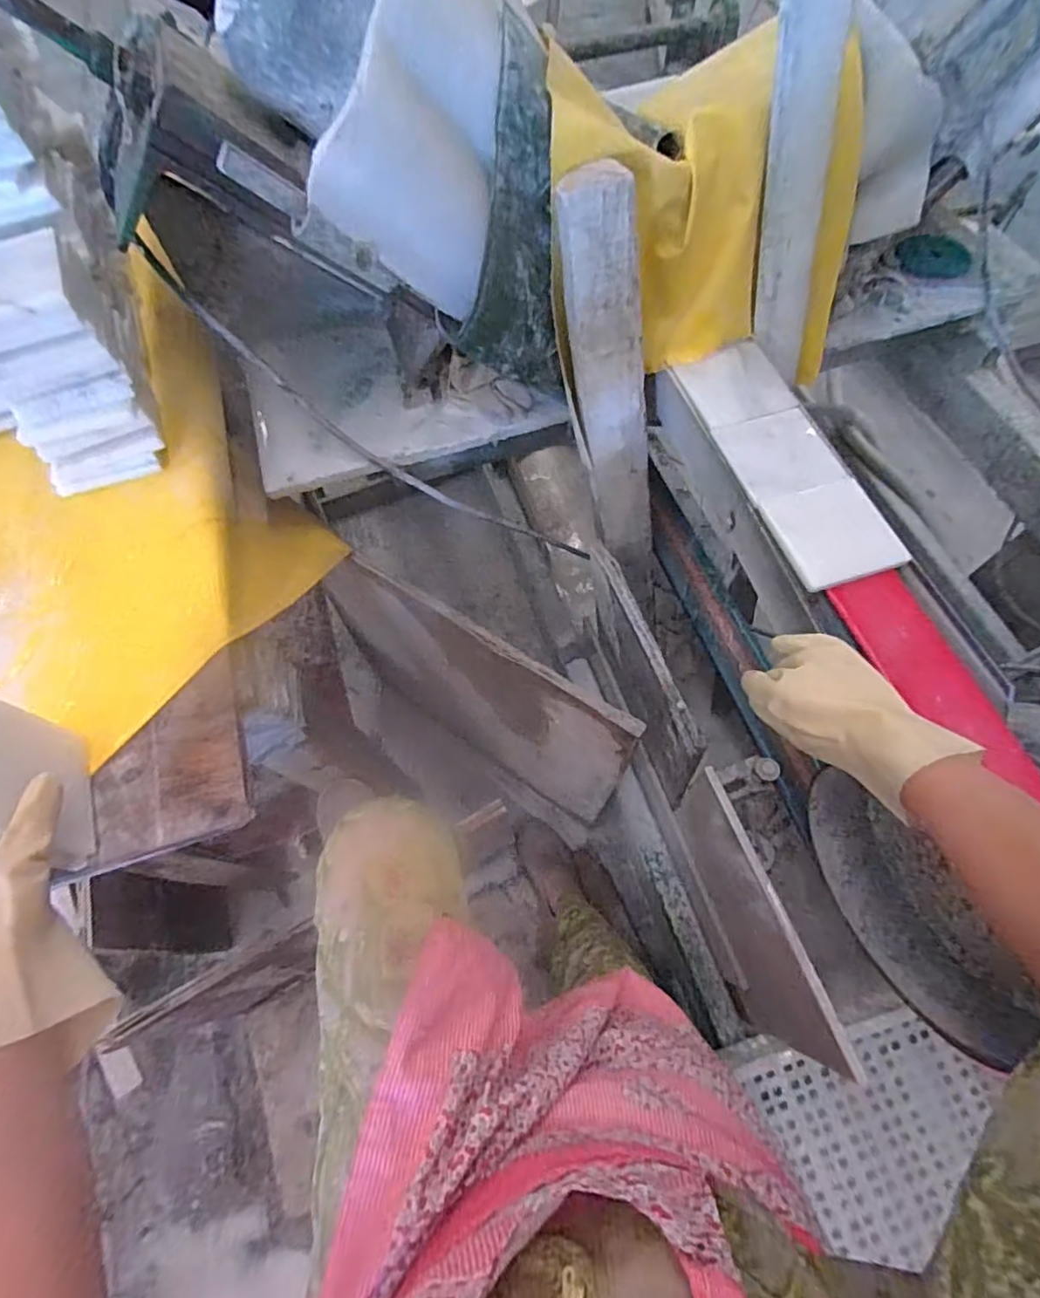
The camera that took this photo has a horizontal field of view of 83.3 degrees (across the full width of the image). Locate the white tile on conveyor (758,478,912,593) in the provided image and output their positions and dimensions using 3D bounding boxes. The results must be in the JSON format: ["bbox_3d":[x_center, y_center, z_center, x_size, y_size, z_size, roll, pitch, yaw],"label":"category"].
[{"bbox_3d":[0.287,-0.107,0.539,0.094,0.016,0.098,-15,64,-6],"label":"white tile on conveyor"}]

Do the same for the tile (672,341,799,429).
[{"bbox_3d":[0.226,-0.280,0.619,0.094,0.012,0.100,-16,64,-7],"label":"tile"}]

